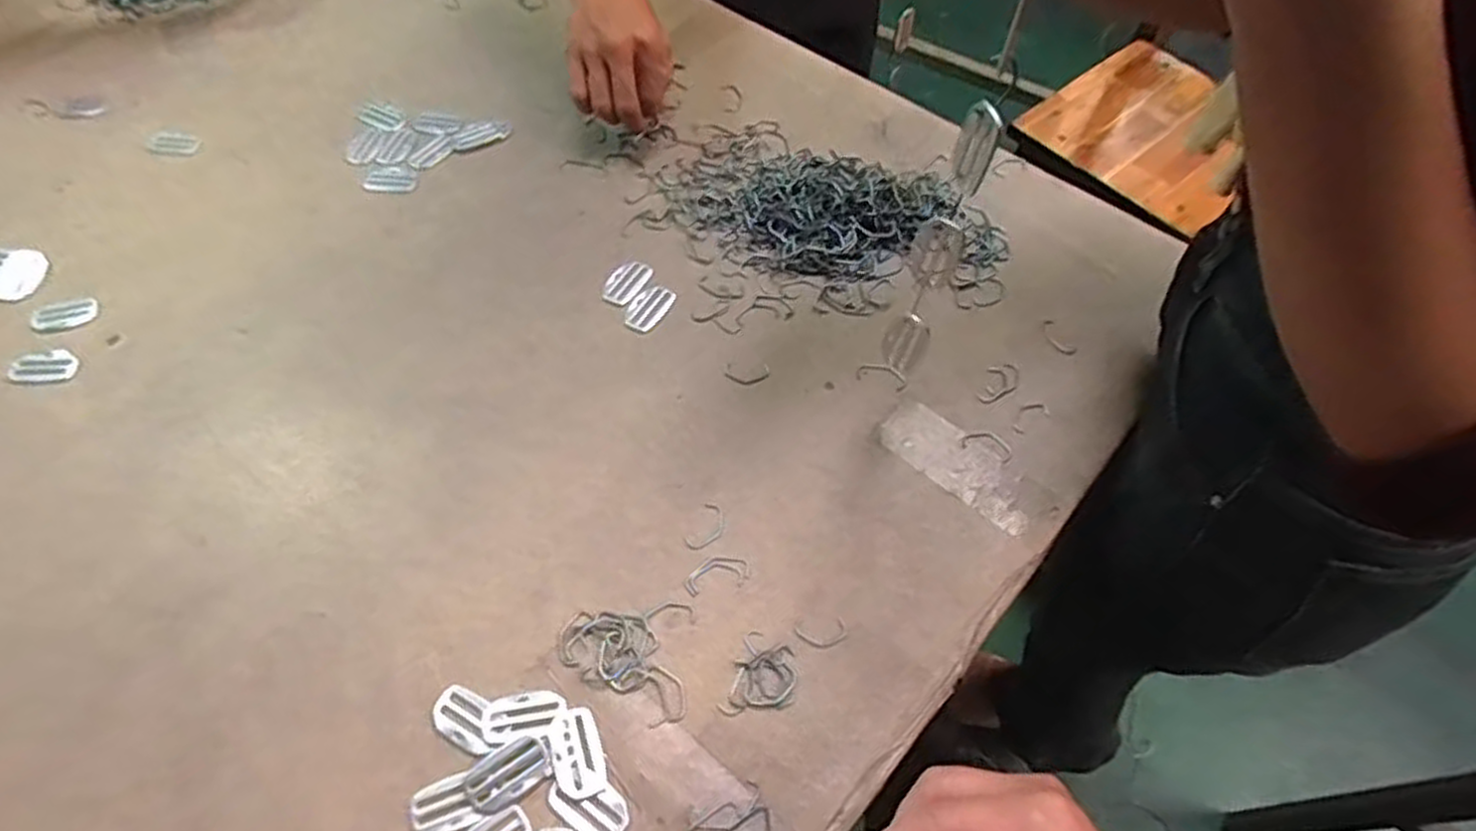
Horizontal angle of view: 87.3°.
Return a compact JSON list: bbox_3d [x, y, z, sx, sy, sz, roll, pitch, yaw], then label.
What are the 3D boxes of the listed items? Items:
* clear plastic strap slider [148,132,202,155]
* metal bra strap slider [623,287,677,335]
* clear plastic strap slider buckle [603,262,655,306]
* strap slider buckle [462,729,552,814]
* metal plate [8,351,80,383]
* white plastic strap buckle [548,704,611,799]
[{"bbox_3d":[-0.501,-0.241,0.688,0.047,0.004,0.025,7,58,5],"label":"clear plastic strap slider"},{"bbox_3d":[-0.069,-0.083,0.592,0.028,0.004,0.043,36,65,20],"label":"metal bra strap slider"},{"bbox_3d":[-0.087,-0.105,0.605,0.027,0.006,0.044,29,63,17],"label":"clear plastic strap slider buckle"},{"bbox_3d":[-0.125,0.194,0.421,0.045,0.004,0.030,-34,64,-19],"label":"strap slider buckle"},{"bbox_3d":[-0.504,-0.036,0.563,0.049,0.004,0.029,-2,58,-1],"label":"metal plate"},{"bbox_3d":[-0.088,0.185,0.426,0.026,0.004,0.046,-19,60,-11],"label":"white plastic strap buckle"}]

